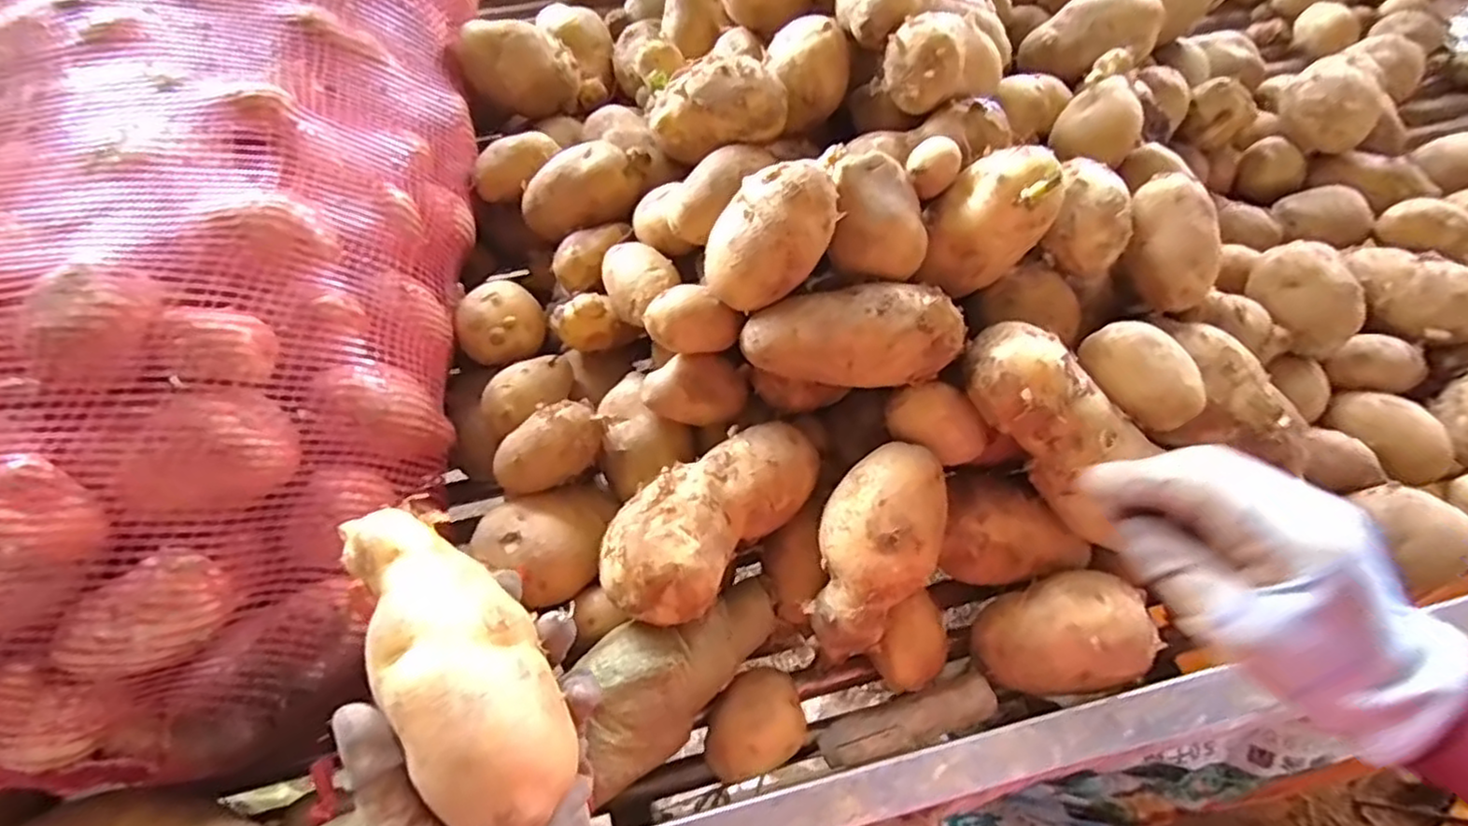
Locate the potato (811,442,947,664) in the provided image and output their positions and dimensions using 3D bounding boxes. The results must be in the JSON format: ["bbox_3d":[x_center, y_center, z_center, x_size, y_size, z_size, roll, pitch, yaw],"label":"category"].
[{"bbox_3d":[0.083,0.078,0.400,0.065,0.056,0.120,11,97,10],"label":"potato"}]

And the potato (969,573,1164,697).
[{"bbox_3d":[0.190,0.128,0.403,0.095,0.043,0.062,-24,76,20],"label":"potato"}]

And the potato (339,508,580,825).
[{"bbox_3d":[-0.120,0.104,0.297,0.056,0.042,0.147,-33,68,-14],"label":"potato"}]

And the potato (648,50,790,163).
[{"bbox_3d":[-0.010,-0.190,0.432,0.084,0.046,0.040,-3,61,2],"label":"potato"}]

